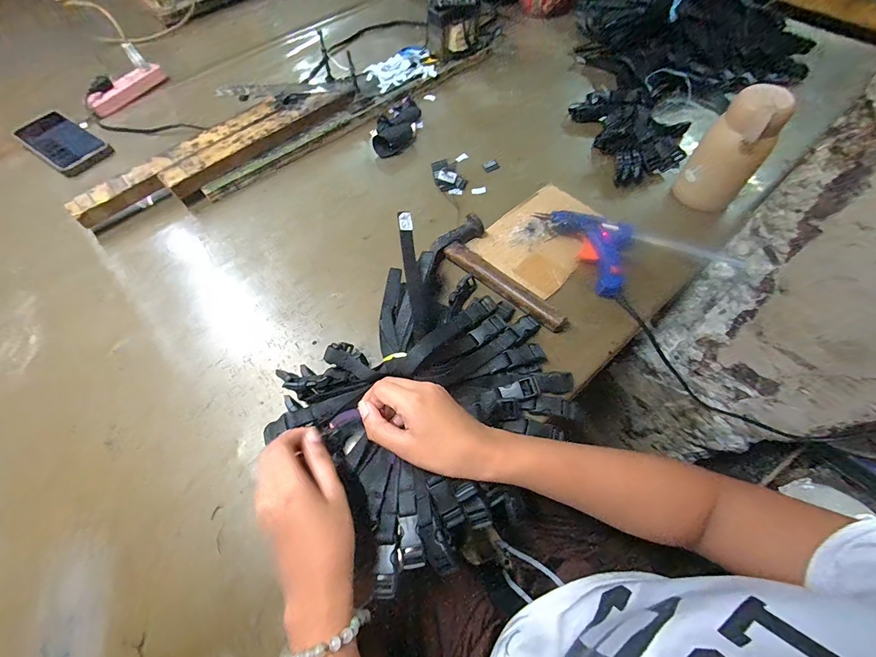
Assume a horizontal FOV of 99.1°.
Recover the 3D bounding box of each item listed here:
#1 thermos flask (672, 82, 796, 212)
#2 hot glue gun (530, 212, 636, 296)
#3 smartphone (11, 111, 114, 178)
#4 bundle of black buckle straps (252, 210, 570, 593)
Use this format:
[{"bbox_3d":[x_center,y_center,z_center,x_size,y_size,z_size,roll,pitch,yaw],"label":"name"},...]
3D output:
[{"bbox_3d":[0.364,-0.220,0.466,0.073,0.137,0.062,32,69,18],"label":"thermos flask"},{"bbox_3d":[0.201,-0.113,0.476,0.079,0.024,0.147,-27,64,-11],"label":"hot glue gun"},{"bbox_3d":[-0.619,-0.307,0.609,0.161,0.014,0.079,32,68,18],"label":"smartphone"},{"bbox_3d":[-0.008,0.058,0.367,0.241,0.085,0.287,37,70,20],"label":"bundle of black buckle straps"}]

